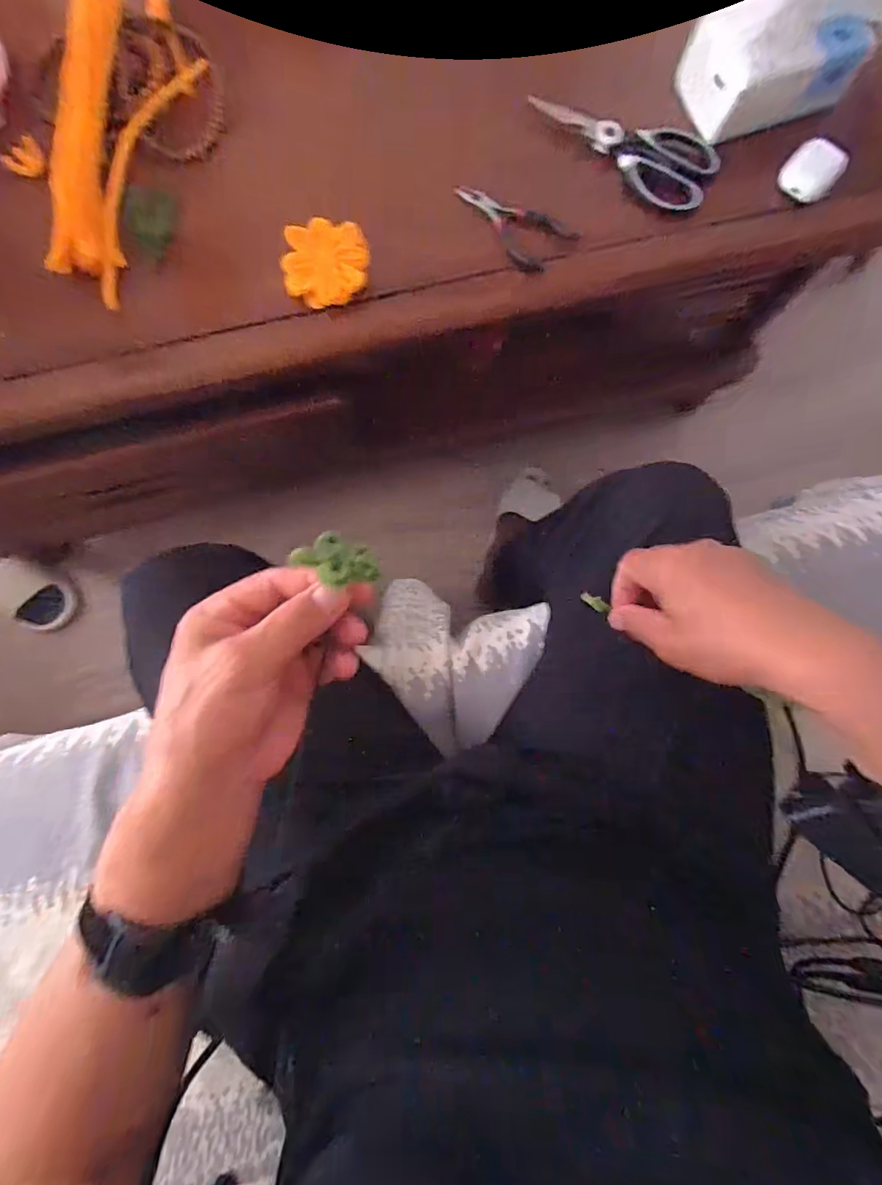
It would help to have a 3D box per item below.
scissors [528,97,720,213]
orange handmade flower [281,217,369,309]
[{"bbox_3d":[0.179,-0.448,0.516,0.196,0.019,0.077,20,82,1],"label":"scissors"},{"bbox_3d":[-0.111,-0.321,0.493,0.077,0.019,0.082,1,82,-1],"label":"orange handmade flower"}]

